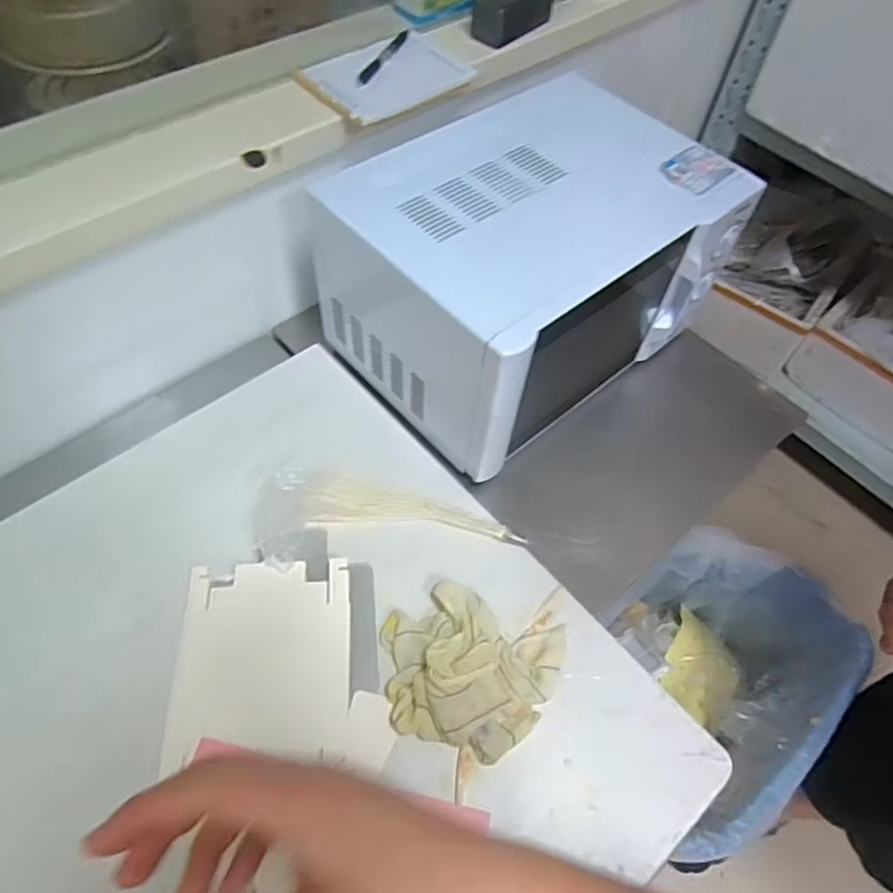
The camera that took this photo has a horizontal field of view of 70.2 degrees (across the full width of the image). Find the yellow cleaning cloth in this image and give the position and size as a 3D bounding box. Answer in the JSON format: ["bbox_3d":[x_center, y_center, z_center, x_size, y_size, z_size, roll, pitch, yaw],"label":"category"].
[{"bbox_3d":[0.019,0.217,0.640,0.184,0.050,0.158,19,58,9],"label":"yellow cleaning cloth"}]

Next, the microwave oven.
[{"bbox_3d":[0.106,-0.233,0.820,0.441,0.234,0.322,-37,66,-24],"label":"microwave oven"}]

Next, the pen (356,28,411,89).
[{"bbox_3d":[-0.081,-0.500,0.816,0.012,0.010,0.137,24,63,12],"label":"pen"}]

